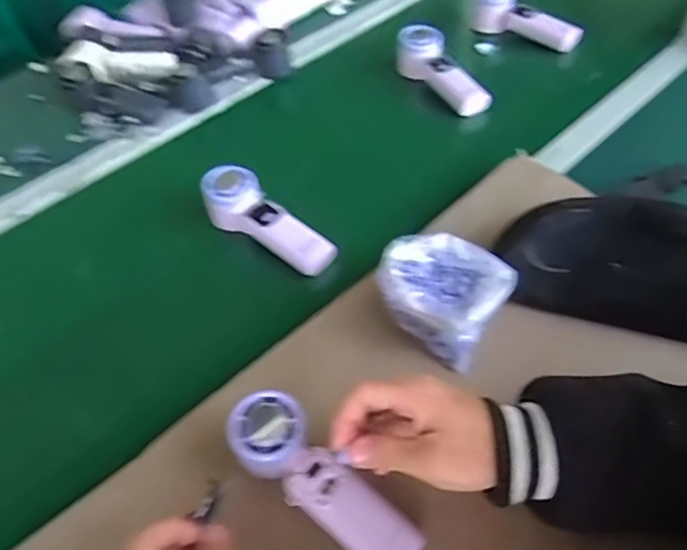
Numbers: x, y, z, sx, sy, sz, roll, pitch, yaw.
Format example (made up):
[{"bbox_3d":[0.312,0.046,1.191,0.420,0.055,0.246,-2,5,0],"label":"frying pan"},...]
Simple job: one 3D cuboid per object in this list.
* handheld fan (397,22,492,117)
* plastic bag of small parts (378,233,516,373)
[{"bbox_3d":[0.139,-0.282,0.793,0.055,0.058,0.171,-30,67,-18],"label":"handheld fan"},{"bbox_3d":[0.092,0.016,0.516,0.104,0.076,0.090,27,58,24],"label":"plastic bag of small parts"}]

